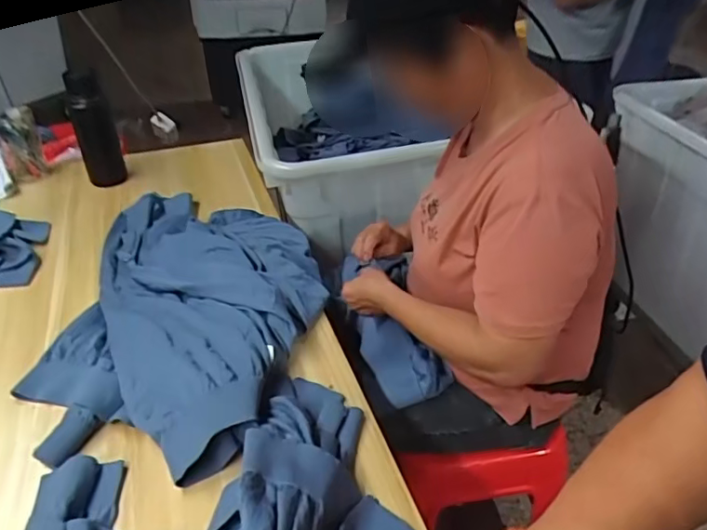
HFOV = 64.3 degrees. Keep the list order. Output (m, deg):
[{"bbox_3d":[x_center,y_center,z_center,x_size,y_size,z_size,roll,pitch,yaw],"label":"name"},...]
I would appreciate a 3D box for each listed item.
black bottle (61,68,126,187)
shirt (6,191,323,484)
[{"bbox_3d":[-0.542,-0.280,1.175,0.080,0.248,0.063,-19,39,-25],"label":"black bottle"},{"bbox_3d":[-0.265,0.050,0.874,0.405,0.077,0.574,1,37,9],"label":"shirt"}]

